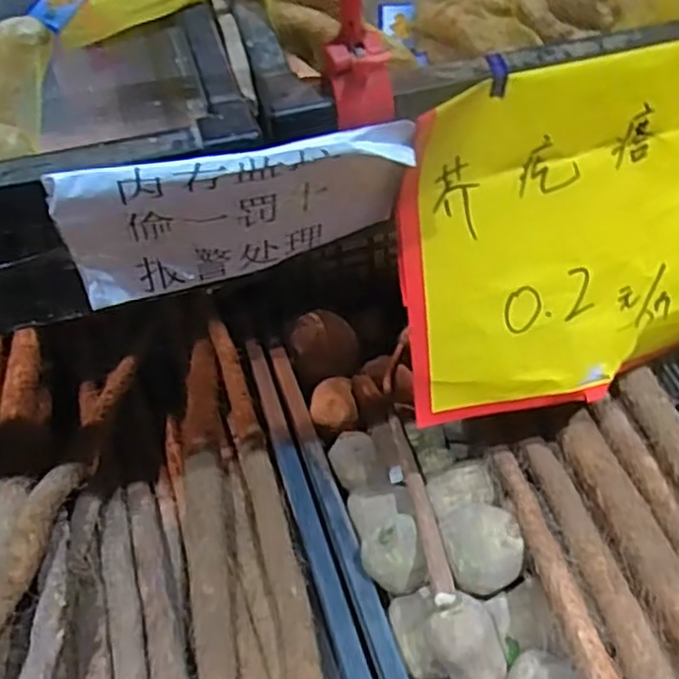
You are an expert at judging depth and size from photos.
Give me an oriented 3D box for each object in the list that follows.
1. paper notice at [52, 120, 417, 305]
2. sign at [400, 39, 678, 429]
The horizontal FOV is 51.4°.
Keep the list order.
[{"bbox_3d":[-0.056,-0.076,0.421,0.204,0.111,0.017,-15,68,-11],"label":"paper notice"},{"bbox_3d":[0.185,-0.069,0.513,0.278,0.259,0.031,-14,38,-10],"label":"sign"}]

